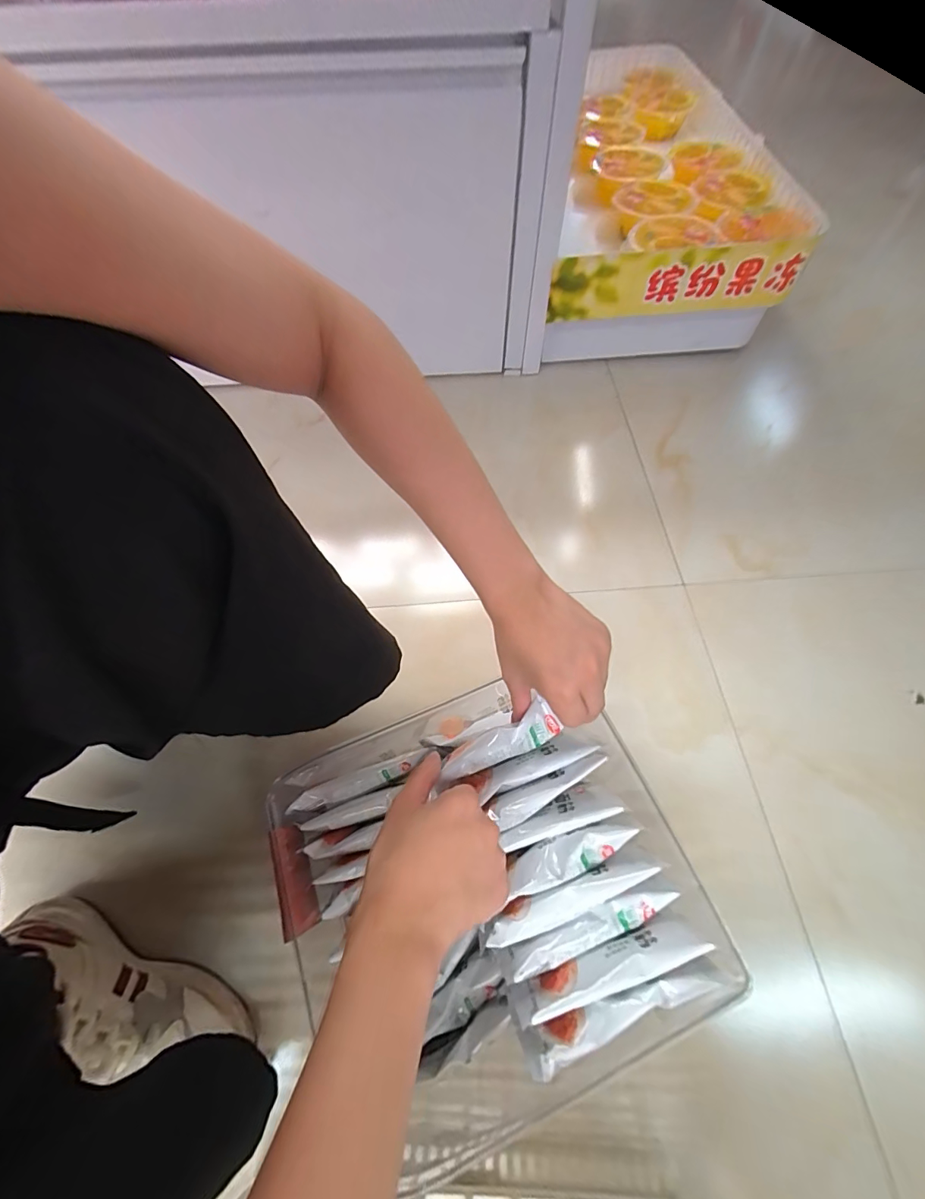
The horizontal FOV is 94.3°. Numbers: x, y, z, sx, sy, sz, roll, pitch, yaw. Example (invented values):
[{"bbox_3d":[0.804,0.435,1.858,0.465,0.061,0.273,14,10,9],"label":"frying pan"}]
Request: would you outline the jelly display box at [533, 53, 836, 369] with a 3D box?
[{"bbox_3d":[0.378,-0.714,0.808,0.362,0.191,0.687,9,65,5],"label":"jelly display box"}]

